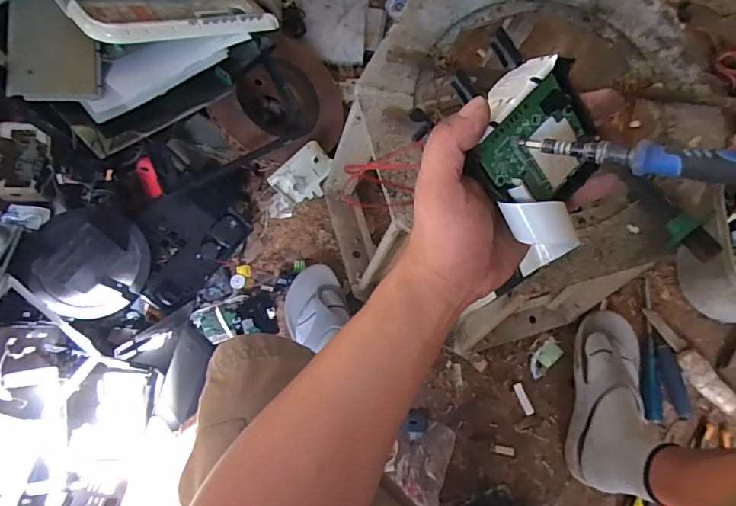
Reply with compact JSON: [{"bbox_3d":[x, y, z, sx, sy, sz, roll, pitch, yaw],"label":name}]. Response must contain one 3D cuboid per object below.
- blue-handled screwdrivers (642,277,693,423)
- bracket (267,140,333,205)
[{"bbox_3d":[0.480,0.165,0.802,0.075,0.019,0.228,-9,76,-1],"label":"blue-handled screwdrivers"},{"bbox_3d":[-0.114,-0.136,0.831,0.105,0.094,0.022,-42,52,-7],"label":"bracket"}]

